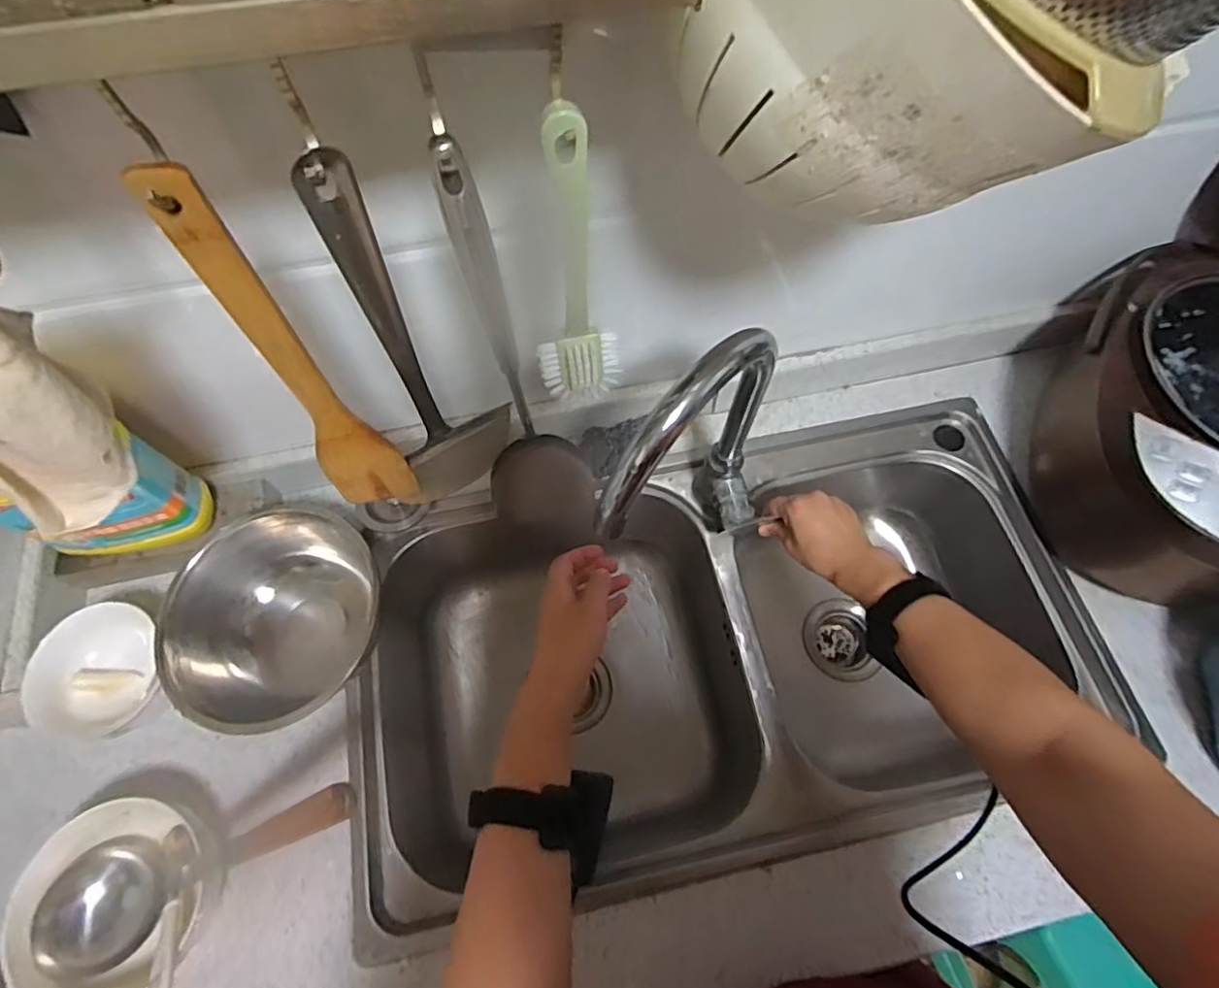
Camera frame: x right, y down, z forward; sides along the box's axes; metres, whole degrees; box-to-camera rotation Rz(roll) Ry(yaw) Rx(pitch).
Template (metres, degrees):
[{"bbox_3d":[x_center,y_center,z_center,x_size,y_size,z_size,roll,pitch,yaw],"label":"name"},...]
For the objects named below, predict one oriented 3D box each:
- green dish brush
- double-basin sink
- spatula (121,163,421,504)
[{"bbox_3d":[-0.020,-0.122,0.370,0.046,0.204,0.038,-31,70,-13],"label":"green dish brush"},{"bbox_3d":[0.122,0.183,0.749,0.749,0.214,0.428,-12,67,-5],"label":"double-basin sink"},{"bbox_3d":[-0.189,-0.066,0.388,0.057,0.296,0.010,-14,62,-5],"label":"spatula"}]

